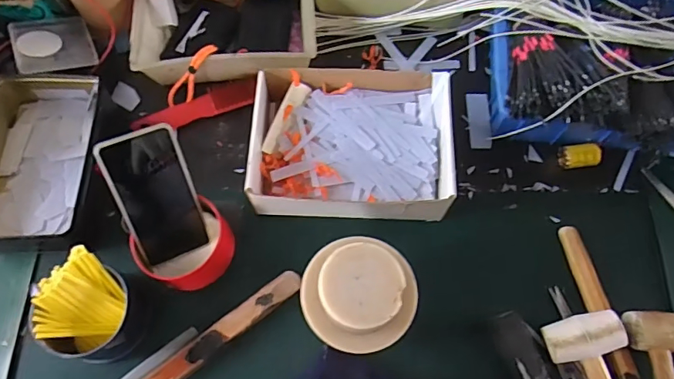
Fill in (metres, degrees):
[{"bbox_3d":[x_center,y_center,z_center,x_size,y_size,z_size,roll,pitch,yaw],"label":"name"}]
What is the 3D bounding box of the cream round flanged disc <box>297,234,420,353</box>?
[{"bbox_3d":[0.020,0.100,0.459,0.111,0.059,0.098,26,72,8],"label":"cream round flanged disc"}]

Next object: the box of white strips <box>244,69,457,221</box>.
[{"bbox_3d":[0.020,-0.060,0.608,0.242,0.069,0.198,4,68,1],"label":"box of white strips"}]

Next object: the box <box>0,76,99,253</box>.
[{"bbox_3d":[-0.375,-0.045,0.607,0.152,0.058,0.236,-1,68,0],"label":"box"}]

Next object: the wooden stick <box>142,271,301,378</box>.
[{"bbox_3d":[-0.159,0.186,0.542,0.278,0.021,0.030,-36,72,-13],"label":"wooden stick"}]

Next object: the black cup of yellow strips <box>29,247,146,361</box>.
[{"bbox_3d":[-0.269,0.130,0.525,0.095,0.081,0.108,-7,68,-3],"label":"black cup of yellow strips"}]

